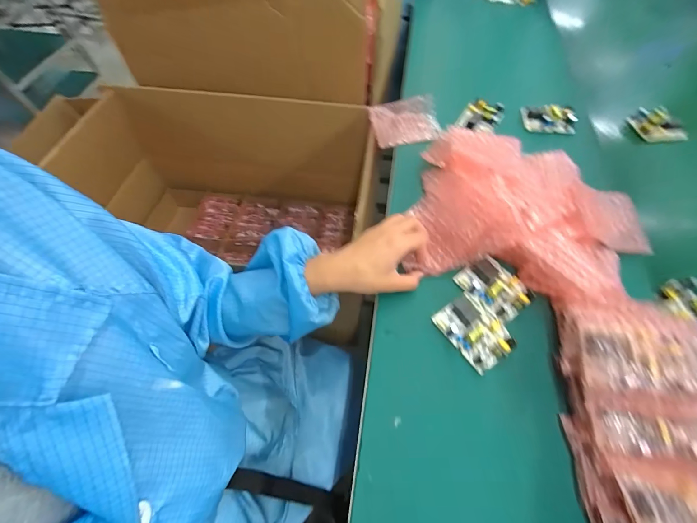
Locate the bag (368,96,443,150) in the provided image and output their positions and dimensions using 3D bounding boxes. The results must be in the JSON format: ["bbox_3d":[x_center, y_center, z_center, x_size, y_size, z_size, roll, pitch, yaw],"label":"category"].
[{"bbox_3d":[0.106,-0.261,0.573,0.122,0.031,0.097,-5,60,-3],"label":"bag"}]

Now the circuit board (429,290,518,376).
[{"bbox_3d":[0.148,0.080,0.362,0.054,0.023,0.082,-32,64,-17],"label":"circuit board"}]

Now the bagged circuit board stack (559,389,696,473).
[{"bbox_3d":[0.274,0.153,0.278,0.127,0.043,0.064,-9,58,18],"label":"bagged circuit board stack"}]

